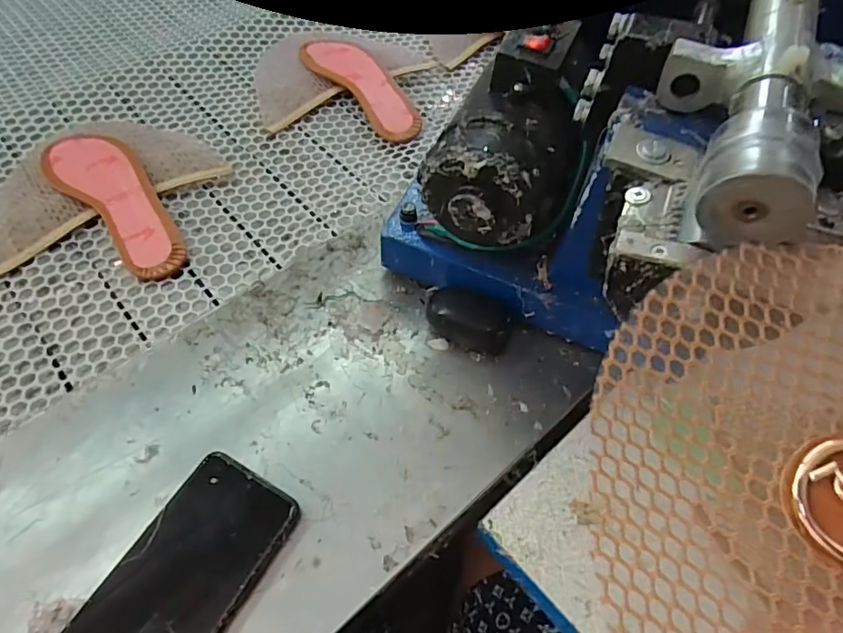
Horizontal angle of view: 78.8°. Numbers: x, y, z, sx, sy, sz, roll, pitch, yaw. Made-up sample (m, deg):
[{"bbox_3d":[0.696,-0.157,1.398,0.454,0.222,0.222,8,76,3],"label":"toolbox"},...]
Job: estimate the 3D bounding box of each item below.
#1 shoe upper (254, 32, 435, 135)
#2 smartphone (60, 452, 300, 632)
[{"bbox_3d":[-0.121,-0.322,0.643,0.232,0.020,0.150,-32,67,-20],"label":"shoe upper"},{"bbox_3d":[-0.152,0.168,0.309,0.078,0.011,0.163,28,57,12],"label":"smartphone"}]

